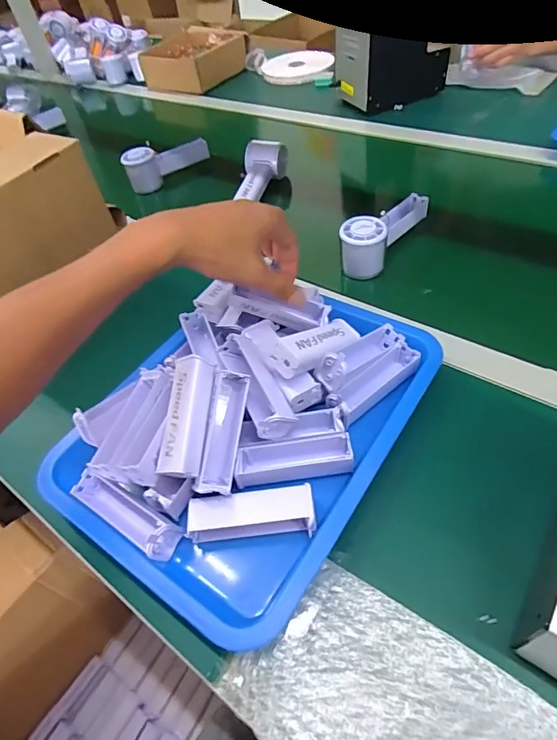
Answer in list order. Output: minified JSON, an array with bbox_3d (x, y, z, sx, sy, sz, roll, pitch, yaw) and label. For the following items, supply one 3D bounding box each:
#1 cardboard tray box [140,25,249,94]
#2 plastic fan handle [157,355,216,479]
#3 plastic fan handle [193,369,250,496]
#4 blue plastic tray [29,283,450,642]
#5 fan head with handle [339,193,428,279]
[{"bbox_3d":[-0.211,-0.799,1.161,0.209,0.085,0.212,26,59,28],"label":"cardboard tray box"},{"bbox_3d":[-0.078,0.038,0.380,0.035,0.015,0.099,2,69,8],"label":"plastic fan handle"},{"bbox_3d":[-0.046,0.053,0.384,0.028,0.027,0.102,4,66,10],"label":"plastic fan handle"},{"bbox_3d":[-0.027,0.031,0.402,0.249,0.064,0.327,30,67,17],"label":"blue plastic tray"},{"bbox_3d":[0.137,-0.183,0.591,0.052,0.058,0.156,27,59,28],"label":"fan head with handle"}]

